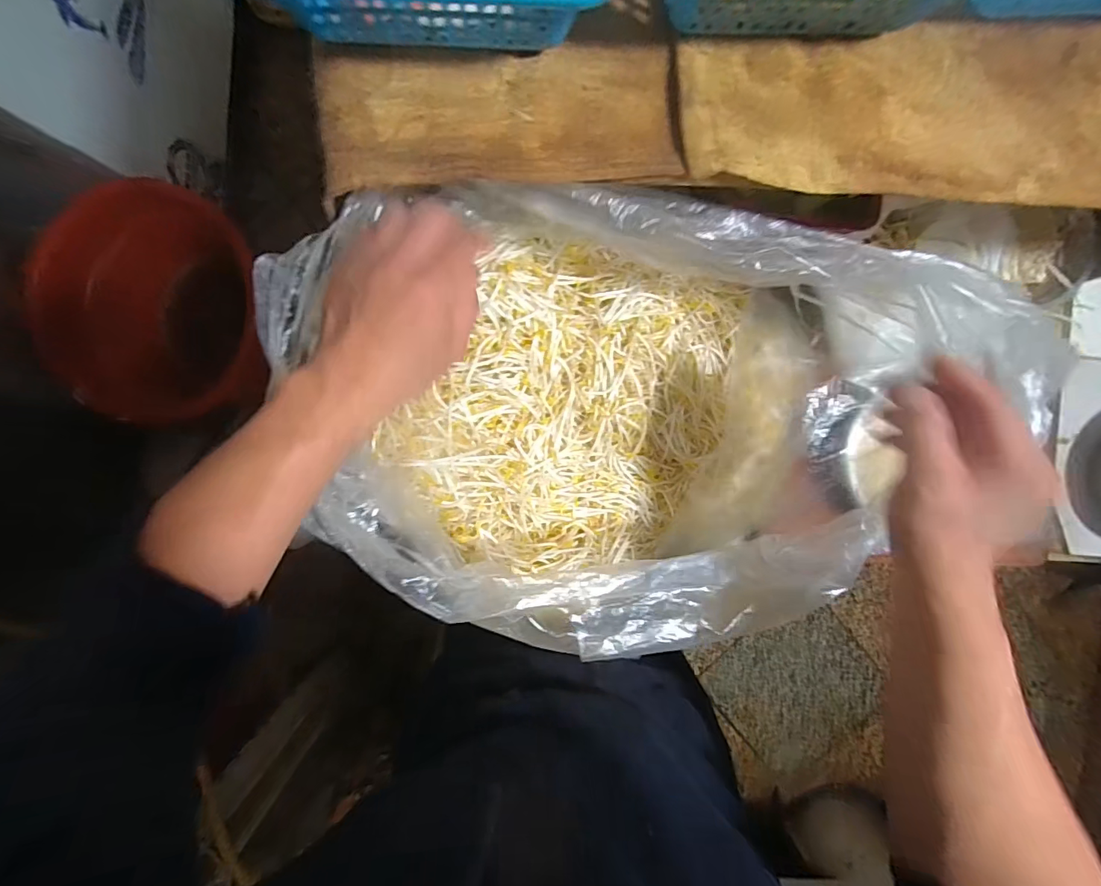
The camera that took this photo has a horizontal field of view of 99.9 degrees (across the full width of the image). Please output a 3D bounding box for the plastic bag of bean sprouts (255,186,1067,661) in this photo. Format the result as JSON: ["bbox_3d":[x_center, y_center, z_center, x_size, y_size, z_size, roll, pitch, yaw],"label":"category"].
[{"bbox_3d":[0.098,-0.015,0.450,0.521,0.212,0.379,-4,94,-1],"label":"plastic bag of bean sprouts"}]

